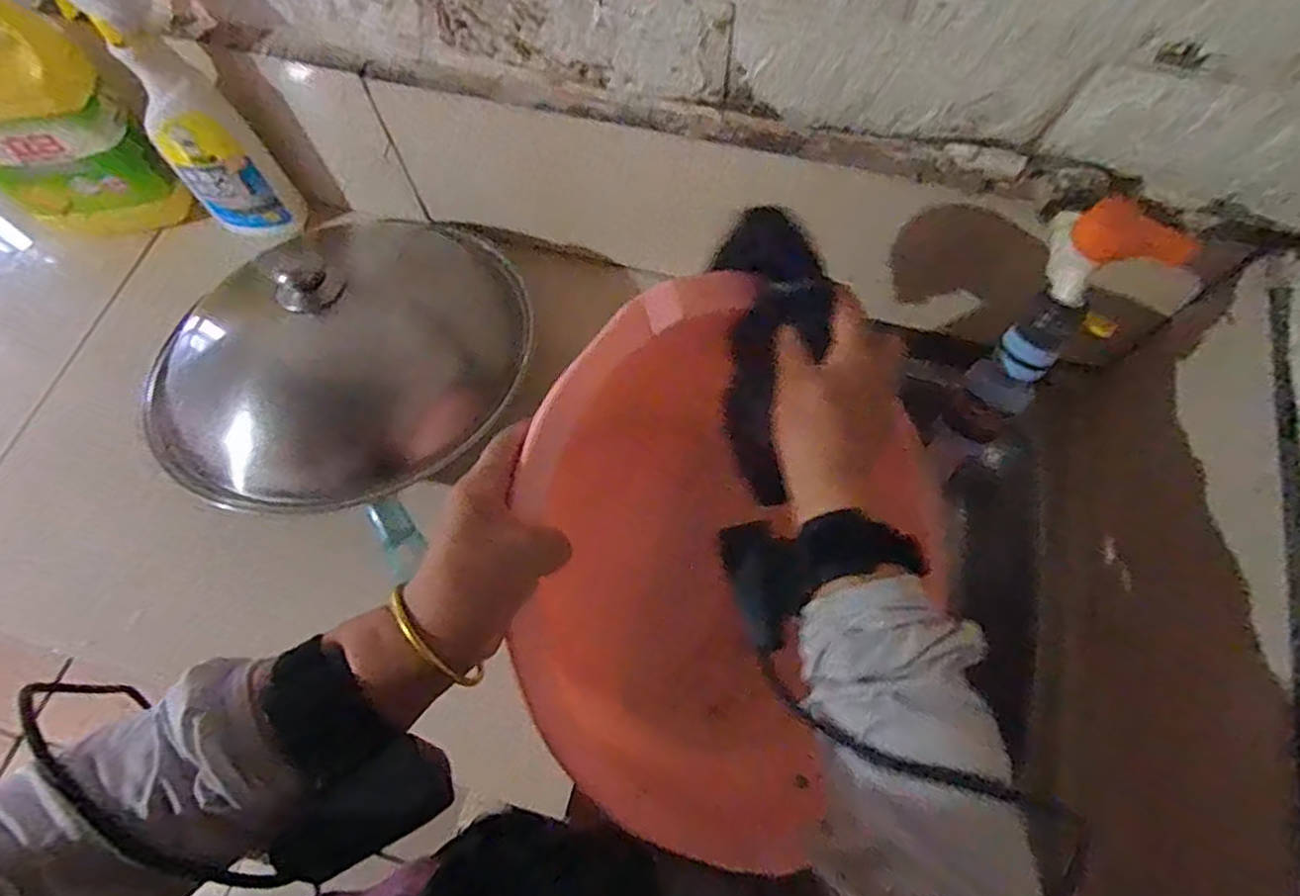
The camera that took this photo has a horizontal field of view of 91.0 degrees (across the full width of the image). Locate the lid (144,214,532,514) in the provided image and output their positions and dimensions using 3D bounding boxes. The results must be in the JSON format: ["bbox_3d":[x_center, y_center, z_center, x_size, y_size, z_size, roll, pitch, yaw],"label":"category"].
[{"bbox_3d":[-0.277,-0.089,0.569,0.268,0.113,0.319,34,73,13],"label":"lid"}]

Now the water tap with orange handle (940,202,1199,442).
[{"bbox_3d":[0.263,-0.075,0.427,0.065,0.179,0.055,29,40,11],"label":"water tap with orange handle"}]

